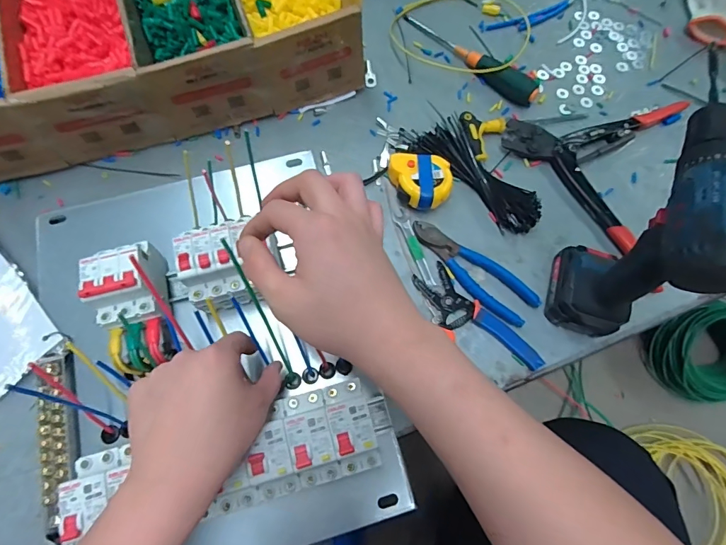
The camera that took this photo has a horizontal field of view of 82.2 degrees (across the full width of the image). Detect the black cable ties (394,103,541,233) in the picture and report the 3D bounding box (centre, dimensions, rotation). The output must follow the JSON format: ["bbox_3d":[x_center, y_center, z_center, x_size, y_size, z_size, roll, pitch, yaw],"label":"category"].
[{"bbox_3d":[0.141,-0.132,0.515,0.071,0.031,0.196,-41,76,-16],"label":"black cable ties"}]

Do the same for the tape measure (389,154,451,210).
[{"bbox_3d":[0.066,-0.107,0.498,0.075,0.033,0.067,12,69,2],"label":"tape measure"}]

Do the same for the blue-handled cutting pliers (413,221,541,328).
[{"bbox_3d":[0.121,-0.002,0.474,0.160,0.010,0.051,38,72,11],"label":"blue-handled cutting pliers"}]

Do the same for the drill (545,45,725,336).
[{"bbox_3d":[0.261,-0.035,0.385,0.072,0.216,0.168,23,70,6],"label":"drill"}]

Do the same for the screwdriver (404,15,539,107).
[{"bbox_3d":[0.146,-0.305,0.581,0.223,0.026,0.027,41,73,12],"label":"screwdriver"}]

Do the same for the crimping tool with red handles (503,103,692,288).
[{"bbox_3d":[0.325,-0.158,0.536,0.217,0.018,0.211,-34,75,-14],"label":"crimping tool with red handles"}]

